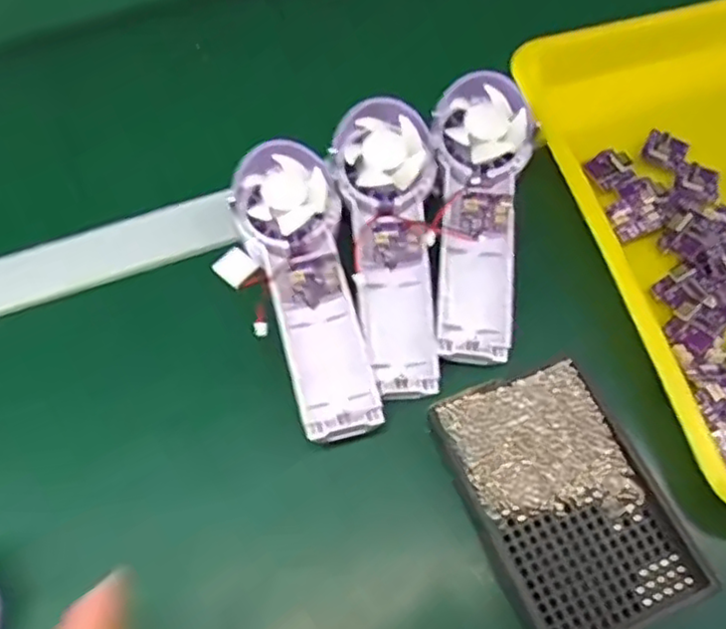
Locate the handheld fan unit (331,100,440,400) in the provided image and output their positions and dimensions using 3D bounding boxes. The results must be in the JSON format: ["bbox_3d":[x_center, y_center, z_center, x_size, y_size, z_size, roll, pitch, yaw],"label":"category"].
[{"bbox_3d":[0.019,-0.040,0.409,0.057,0.033,0.176,-5,83,-2],"label":"handheld fan unit"}]

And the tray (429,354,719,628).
[{"bbox_3d":[0.101,0.093,0.345,0.087,0.012,0.135,-24,66,-11],"label":"tray"}]

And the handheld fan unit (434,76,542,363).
[{"bbox_3d":[0.072,-0.060,0.412,0.059,0.029,0.178,5,78,3],"label":"handheld fan unit"}]

